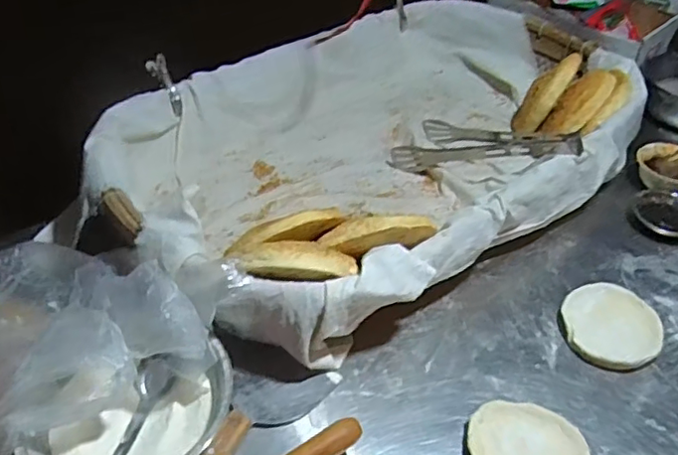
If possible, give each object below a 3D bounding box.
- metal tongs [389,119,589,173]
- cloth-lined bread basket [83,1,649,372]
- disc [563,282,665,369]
[{"bbox_3d":[0.214,-0.116,0.871,0.269,0.045,0.111,4,40,38],"label":"metal tongs"},{"bbox_3d":[0.054,-0.123,0.840,0.730,0.141,0.477,-29,51,-29],"label":"cloth-lined bread basket"},{"bbox_3d":[0.310,0.109,0.688,0.105,0.014,0.108,1,43,-1],"label":"disc"}]

